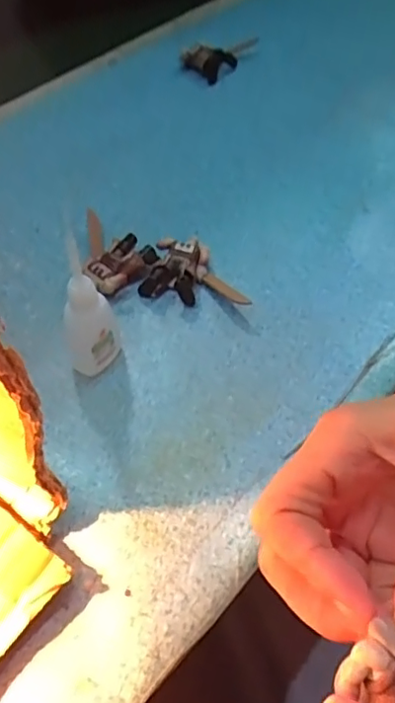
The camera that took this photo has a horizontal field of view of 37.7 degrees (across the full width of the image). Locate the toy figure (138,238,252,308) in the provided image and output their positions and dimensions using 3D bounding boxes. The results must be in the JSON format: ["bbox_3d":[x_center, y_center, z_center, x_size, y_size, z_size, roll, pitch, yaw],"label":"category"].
[{"bbox_3d":[0.002,-0.053,0.389,0.070,0.019,0.047,13,53,8],"label":"toy figure"}]

